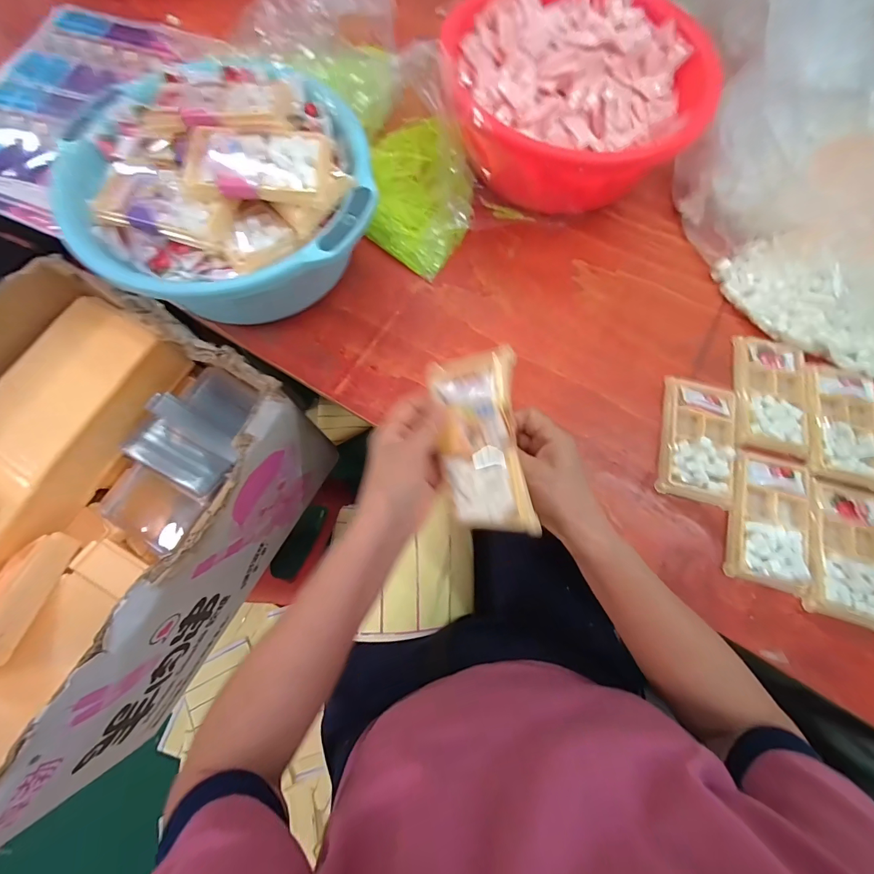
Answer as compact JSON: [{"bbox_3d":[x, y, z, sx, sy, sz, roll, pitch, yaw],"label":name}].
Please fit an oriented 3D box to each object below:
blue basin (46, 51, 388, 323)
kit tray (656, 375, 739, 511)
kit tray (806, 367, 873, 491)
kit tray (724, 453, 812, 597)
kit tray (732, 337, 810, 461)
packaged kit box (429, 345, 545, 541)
[{"bbox_3d":[-0.219,-0.269,0.431,0.285,0.132,0.285,1,73,-2],"label":"blue basin"},{"bbox_3d":[0.293,0.002,0.427,0.075,0.019,0.140,15,73,2],"label":"kit tray"},{"bbox_3d":[0.458,-0.013,0.430,0.077,0.013,0.131,15,73,2],"label":"kit tray"},{"bbox_3d":[0.348,0.086,0.398,0.077,0.011,0.132,16,73,3],"label":"kit tray"},{"bbox_3d":[0.389,-0.048,0.446,0.080,0.013,0.138,12,73,2],"label":"kit tray"},{"bbox_3d":[0.033,0.006,0.306,0.071,0.011,0.140,-9,91,39],"label":"packaged kit box"}]

